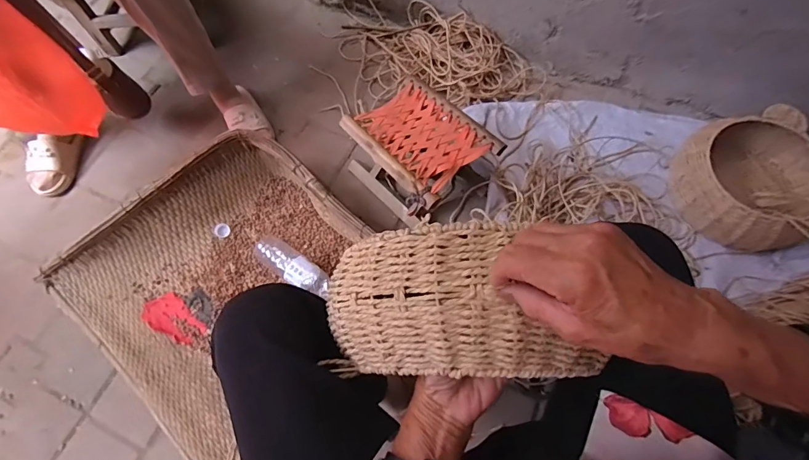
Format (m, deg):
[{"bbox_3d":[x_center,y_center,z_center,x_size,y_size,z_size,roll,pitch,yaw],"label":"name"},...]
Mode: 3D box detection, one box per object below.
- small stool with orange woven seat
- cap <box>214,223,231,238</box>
[{"bbox_3d":[0.036,-0.162,0.952,0.246,0.188,0.275,-35,69,-13],"label":"small stool with orange woven seat"},{"bbox_3d":[-0.416,0.002,0.956,0.033,0.009,0.033,-1,65,2],"label":"cap"}]

